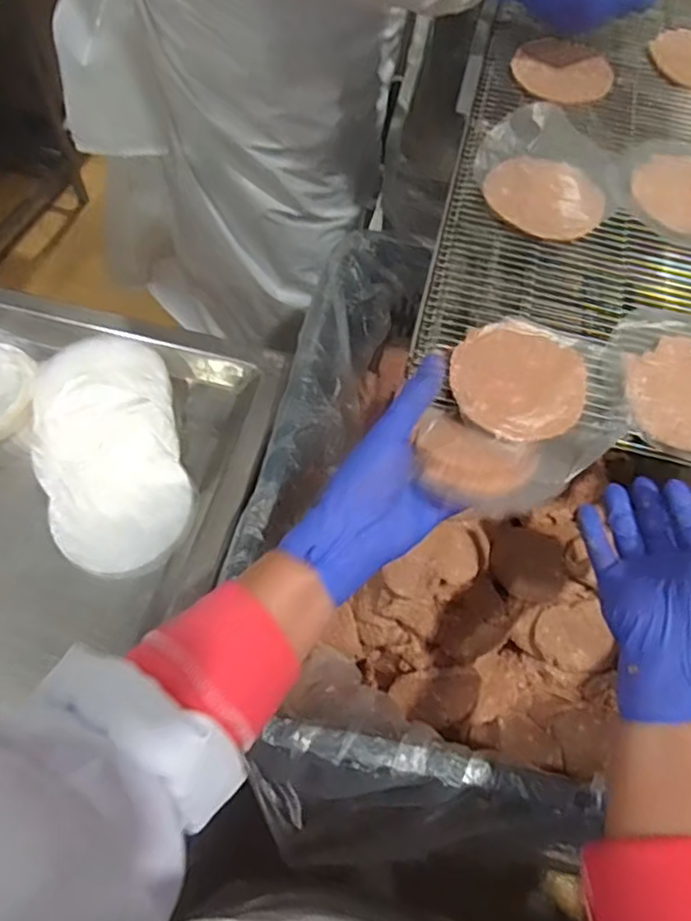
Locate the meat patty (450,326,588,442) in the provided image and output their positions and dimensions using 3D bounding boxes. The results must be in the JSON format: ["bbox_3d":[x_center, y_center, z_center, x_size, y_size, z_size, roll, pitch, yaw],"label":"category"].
[{"bbox_3d":[0.114,-0.052,0.418,0.087,0.013,0.080,1,60,-2],"label":"meat patty"}]

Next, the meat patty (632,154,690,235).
[{"bbox_3d":[0.269,-0.210,0.492,0.074,0.006,0.085,-32,66,-19],"label":"meat patty"}]

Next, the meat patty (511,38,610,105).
[{"bbox_3d":[0.193,-0.347,0.561,0.087,0.008,0.086,1,60,-2],"label":"meat patty"}]

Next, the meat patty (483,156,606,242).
[{"bbox_3d":[0.155,-0.205,0.490,0.089,0.014,0.074,17,61,7],"label":"meat patty"}]

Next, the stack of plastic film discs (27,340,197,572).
[{"bbox_3d":[-0.220,-0.012,0.585,0.125,0.036,0.234,-14,62,-11],"label":"stack of plastic film discs"}]

